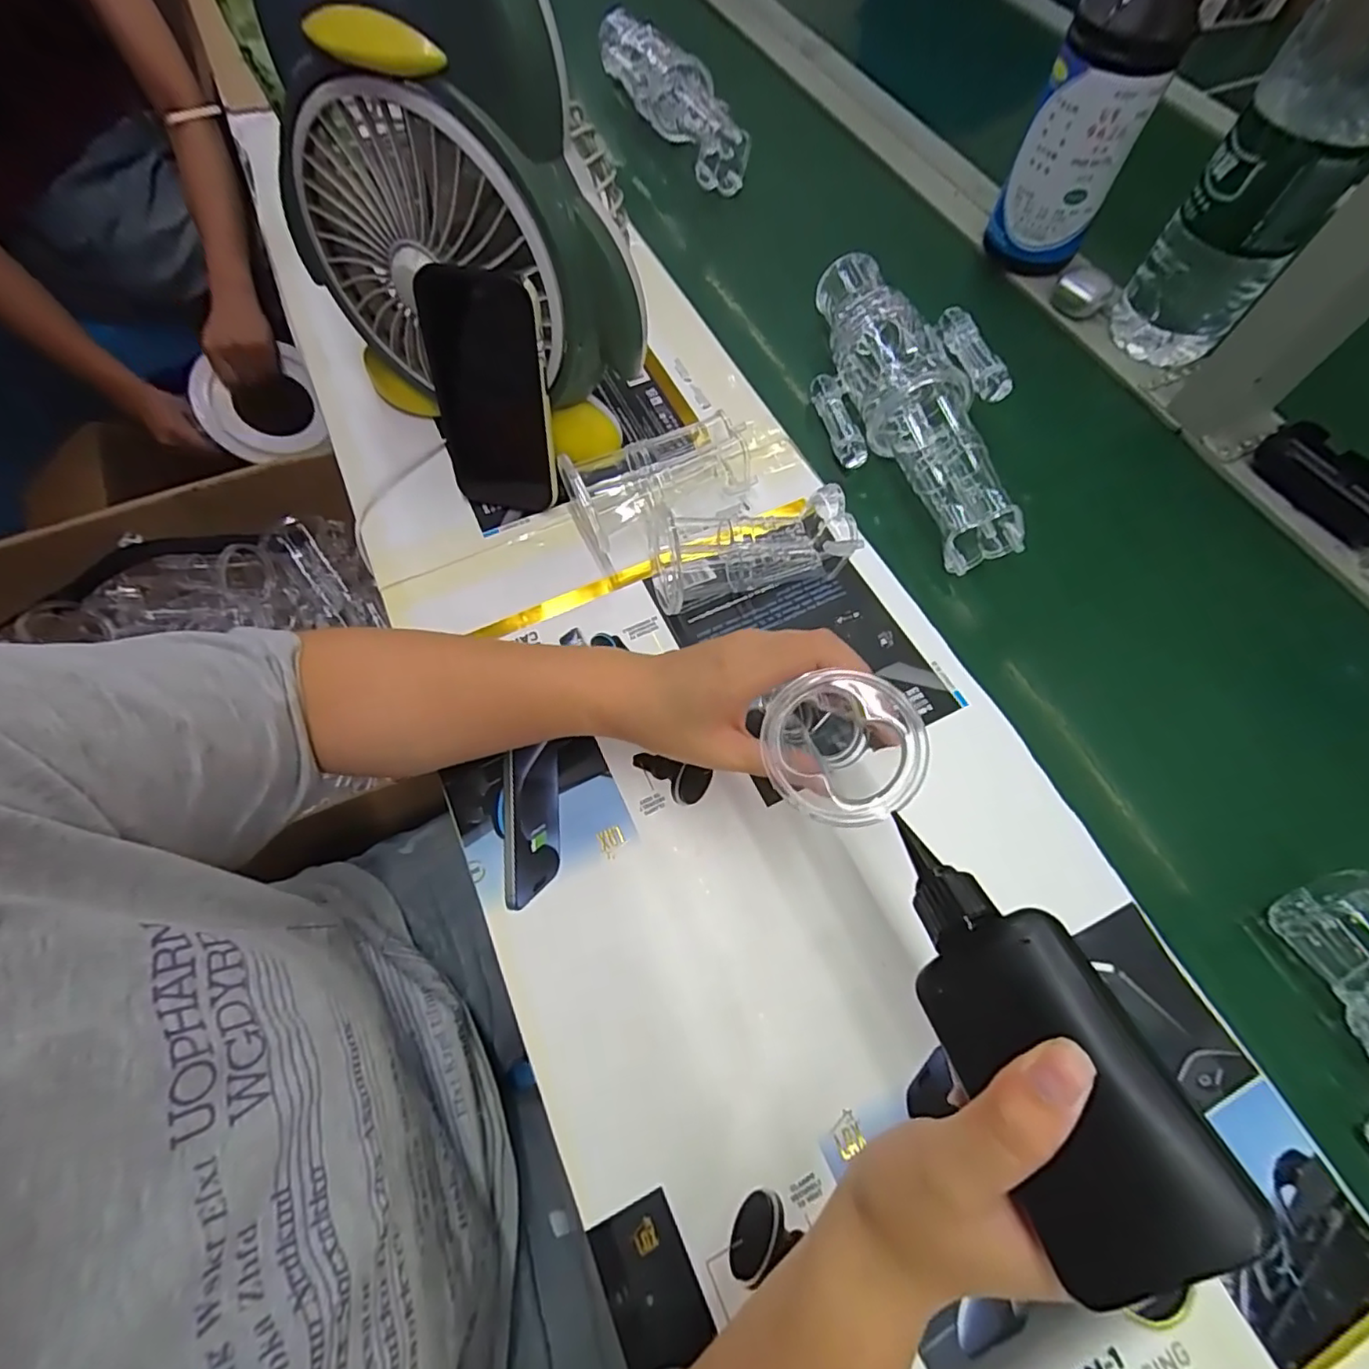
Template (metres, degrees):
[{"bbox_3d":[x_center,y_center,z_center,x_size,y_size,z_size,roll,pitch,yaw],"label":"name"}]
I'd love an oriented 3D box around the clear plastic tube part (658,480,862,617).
[{"bbox_3d":[0.046,-0.094,0.419,0.137,0.049,0.060,-14,66,-6],"label":"clear plastic tube part"}]

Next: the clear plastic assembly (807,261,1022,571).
[{"bbox_3d":[0.173,-0.226,0.467,0.114,0.065,0.281,-11,66,-5],"label":"clear plastic assembly"}]

